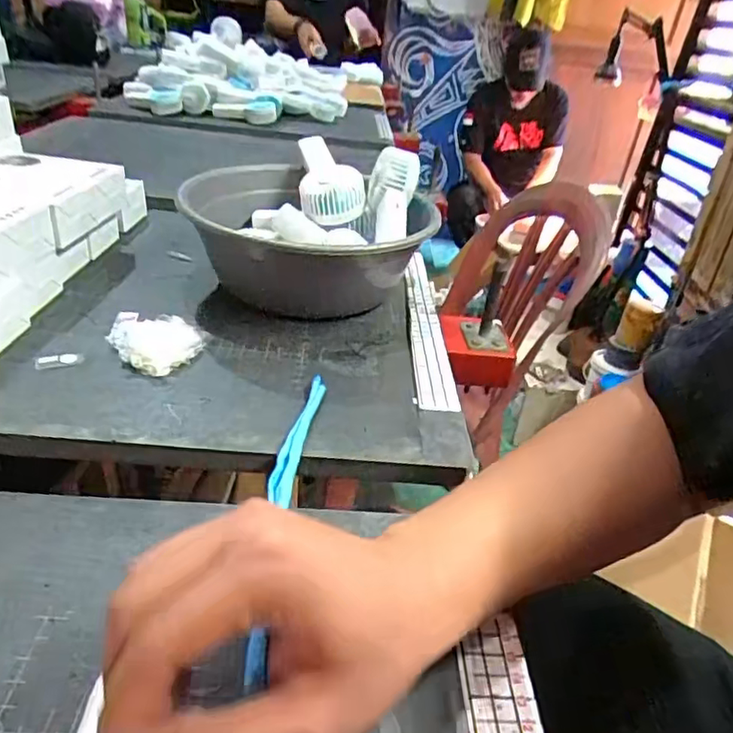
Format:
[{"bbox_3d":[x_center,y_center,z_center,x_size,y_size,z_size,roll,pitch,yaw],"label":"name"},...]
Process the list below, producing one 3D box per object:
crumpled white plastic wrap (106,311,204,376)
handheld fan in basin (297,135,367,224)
[{"bbox_3d":[-0.173,-0.023,0.464,0.080,0.015,0.063,25,36,25],"label":"crumpled white plastic wrap"},{"bbox_3d":[-0.038,-0.200,0.593,0.063,0.040,0.115,-4,54,-16],"label":"handheld fan in basin"}]

